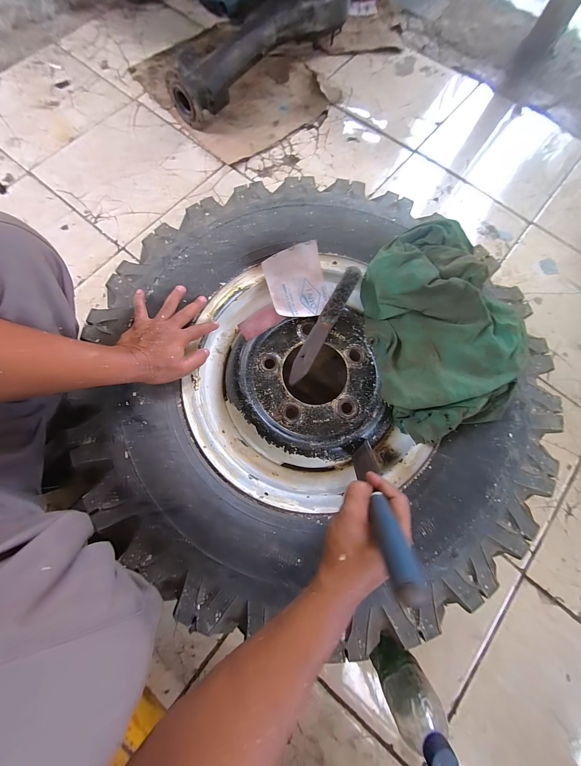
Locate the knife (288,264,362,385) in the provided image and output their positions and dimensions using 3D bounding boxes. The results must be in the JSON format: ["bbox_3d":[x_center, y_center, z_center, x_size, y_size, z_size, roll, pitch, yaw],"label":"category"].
[{"bbox_3d":[0.056,-0.095,0.433,0.031,0.025,0.216,30,99,6],"label":"knife"}]

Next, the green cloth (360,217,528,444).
[{"bbox_3d":[0.232,-0.086,0.406,0.199,0.097,0.319,-12,76,-5],"label":"green cloth"}]

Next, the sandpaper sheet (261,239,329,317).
[{"bbox_3d":[0.011,-0.173,0.450,0.098,0.027,0.111,-18,102,2],"label":"sandpaper sheet"}]

